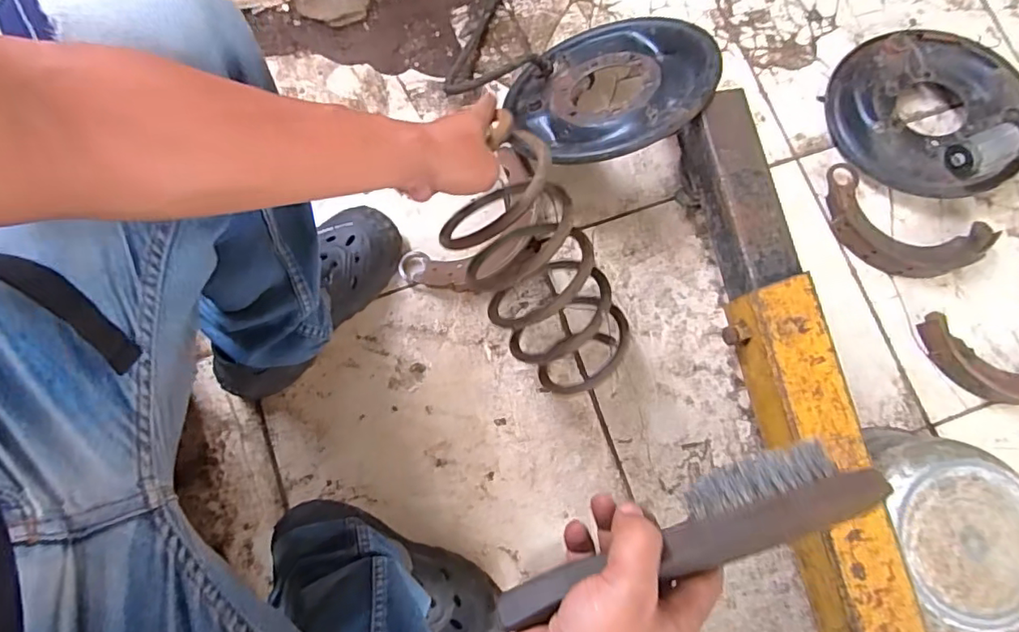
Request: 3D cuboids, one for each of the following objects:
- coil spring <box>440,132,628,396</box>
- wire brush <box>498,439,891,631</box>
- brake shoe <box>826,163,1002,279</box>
[{"bbox_3d":[0.033,-0.043,0.595,0.137,0.123,0.271,-31,123,-7],"label":"coil spring"},{"bbox_3d":[0.101,0.121,0.307,0.222,0.036,0.044,-17,79,-11],"label":"wire brush"},{"bbox_3d":[0.540,-0.121,0.768,0.224,0.037,0.121,29,79,5],"label":"brake shoe"}]

